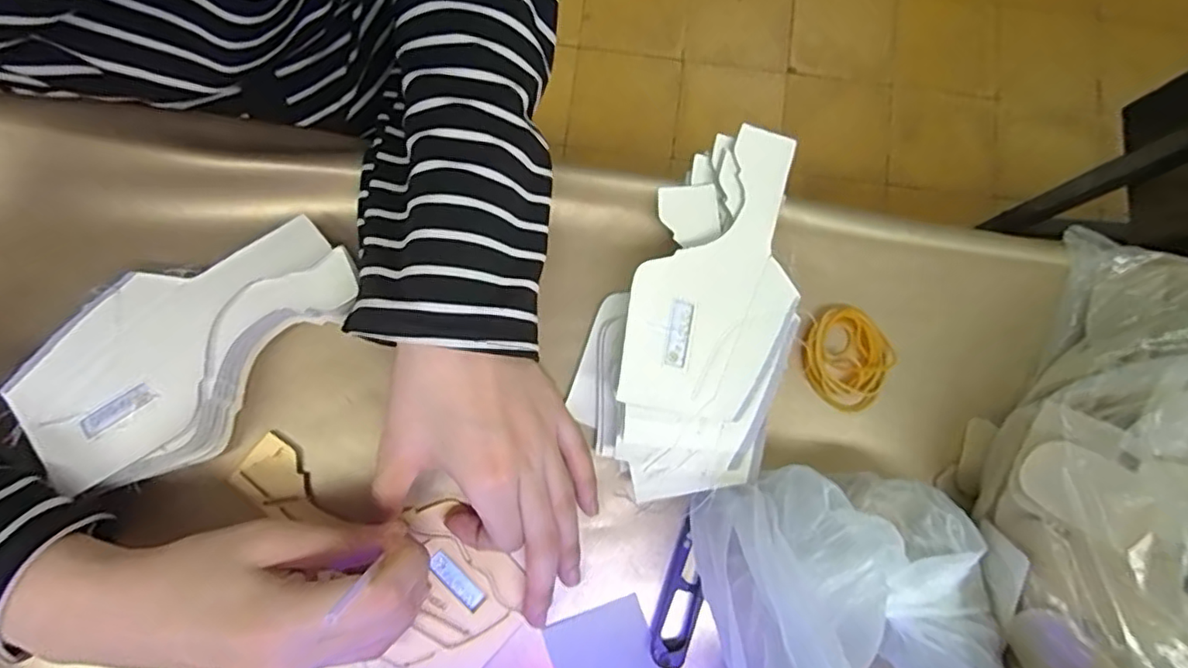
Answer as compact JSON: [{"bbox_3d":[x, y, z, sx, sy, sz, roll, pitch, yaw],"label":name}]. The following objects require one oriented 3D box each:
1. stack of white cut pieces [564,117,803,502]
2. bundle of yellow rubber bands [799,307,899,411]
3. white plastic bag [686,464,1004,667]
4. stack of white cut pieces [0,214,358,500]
[{"bbox_3d":[0.058,-0.017,0.339,0.101,0.038,0.208,21,82,2],"label":"stack of white cut pieces"},{"bbox_3d":[0.142,0.013,0.349,0.050,0.011,0.051,0,81,-1],"label":"bundle of yellow rubber bands"},{"bbox_3d":[0.111,0.118,0.269,0.124,0.123,0.110,6,80,0],"label":"white plastic bag"},{"bbox_3d":[-0.209,0.003,0.324,0.089,0.019,0.163,40,77,5],"label":"stack of white cut pieces"}]

